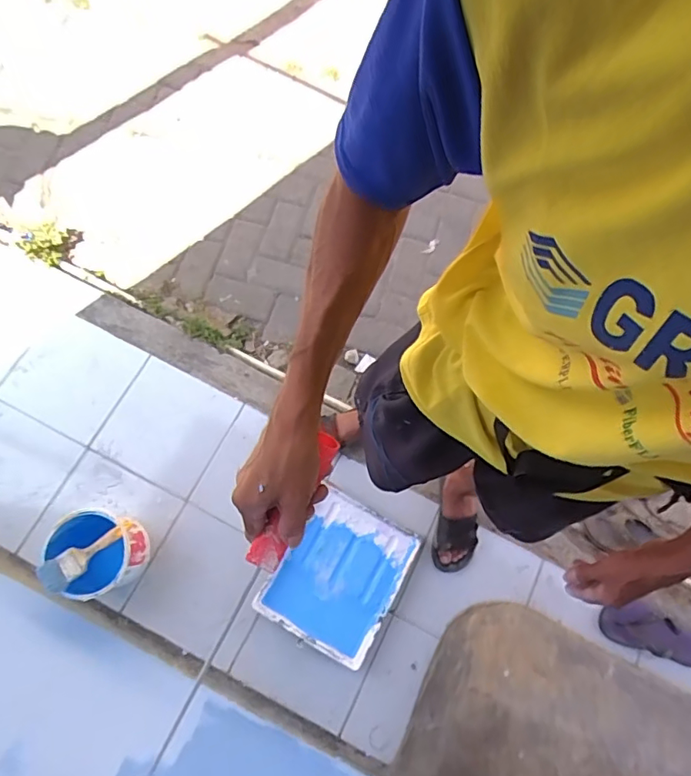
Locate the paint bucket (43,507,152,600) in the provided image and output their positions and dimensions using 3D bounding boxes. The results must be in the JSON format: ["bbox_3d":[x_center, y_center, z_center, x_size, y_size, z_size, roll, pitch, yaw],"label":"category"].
[{"bbox_3d":[-0.560,0.382,1.189,0.173,0.188,0.180,1,73,-4],"label":"paint bucket"}]

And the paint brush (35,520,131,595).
[{"bbox_3d":[-0.549,0.360,1.106,0.204,0.021,0.067,-29,96,-13],"label":"paint brush"}]

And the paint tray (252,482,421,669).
[{"bbox_3d":[-0.009,0.457,1.267,0.275,0.043,0.329,31,74,6],"label":"paint tray"}]

